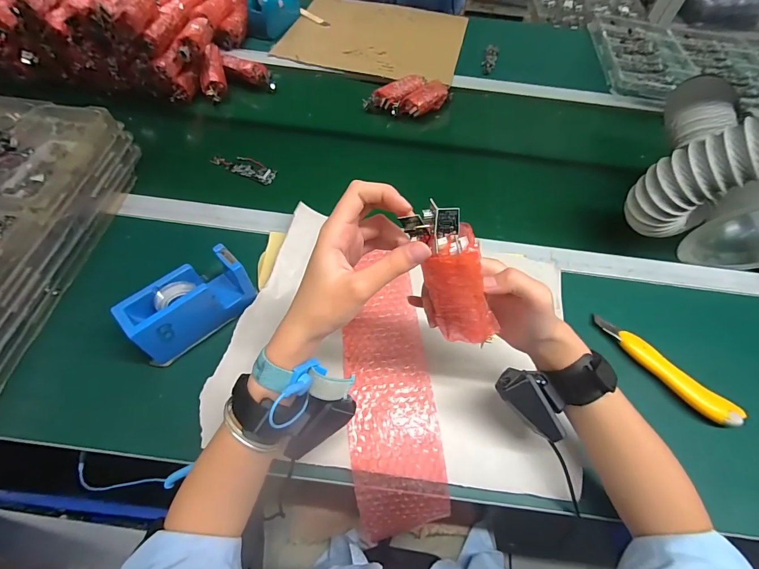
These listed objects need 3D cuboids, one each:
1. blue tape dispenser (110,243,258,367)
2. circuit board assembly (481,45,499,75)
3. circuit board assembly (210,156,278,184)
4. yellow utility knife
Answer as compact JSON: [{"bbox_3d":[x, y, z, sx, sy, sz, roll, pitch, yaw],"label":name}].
[{"bbox_3d":[-0.211,0.024,0.414,0.127,0.079,0.055,-36,68,-22],"label":"blue tape dispenser"},{"bbox_3d":[0.248,-0.505,0.813,0.031,0.016,0.103,18,60,6],"label":"circuit board assembly"},{"bbox_3d":[-0.220,-0.192,0.591,0.110,0.010,0.038,21,60,8],"label":"circuit board assembly"},{"bbox_3d":[0.330,0.096,0.424,0.024,0.021,0.167,-35,67,-22],"label":"yellow utility knife"}]

